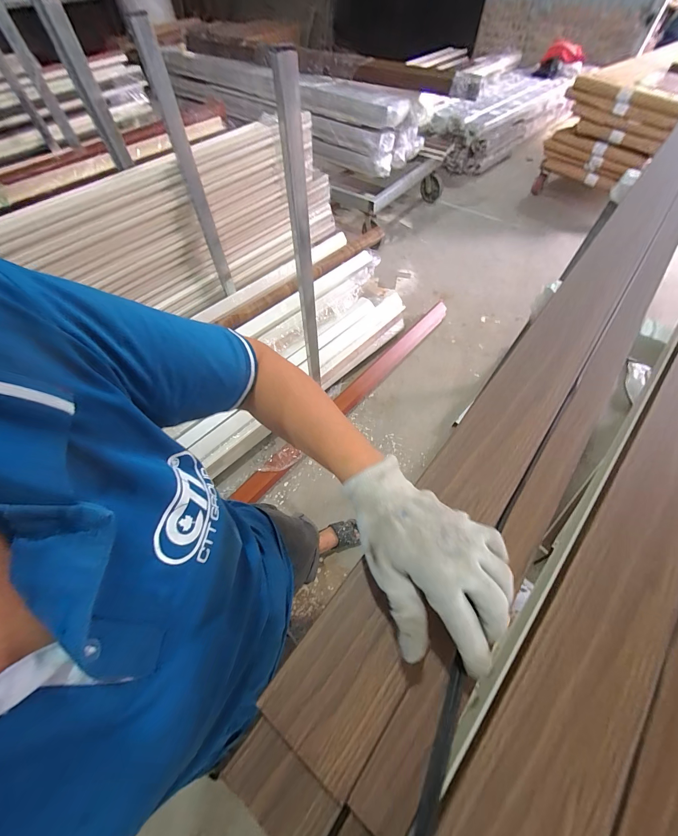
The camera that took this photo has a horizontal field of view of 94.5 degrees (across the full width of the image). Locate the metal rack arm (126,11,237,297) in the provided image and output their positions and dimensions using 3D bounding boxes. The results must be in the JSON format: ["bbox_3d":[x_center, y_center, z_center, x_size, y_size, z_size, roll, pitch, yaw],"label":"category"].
[{"bbox_3d":[-0.518,-0.813,1.152,0.057,0.800,0.068,-14,59,-8],"label":"metal rack arm"}]

